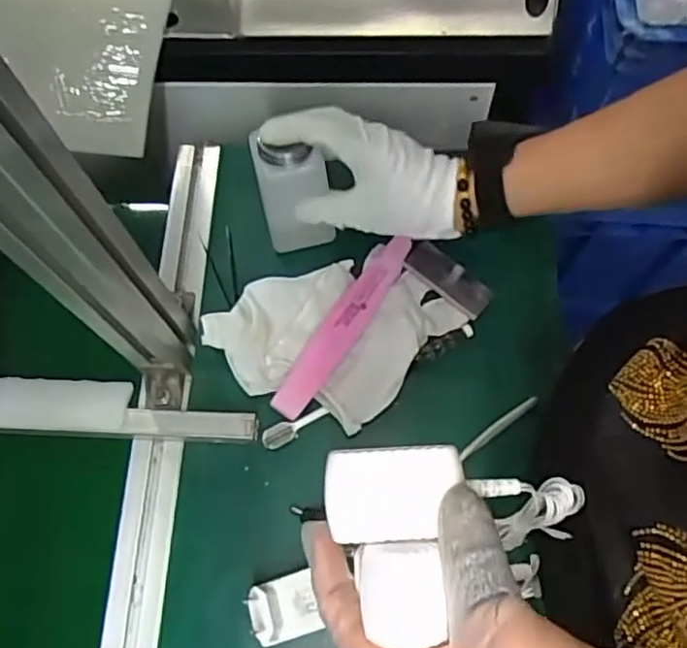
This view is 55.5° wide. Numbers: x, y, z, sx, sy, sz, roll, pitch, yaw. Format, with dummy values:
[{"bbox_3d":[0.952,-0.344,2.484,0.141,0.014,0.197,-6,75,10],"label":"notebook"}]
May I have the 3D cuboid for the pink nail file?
[{"bbox_3d":[0.000,0.001,0.508,0.027,0.009,0.162,36,74,-2],"label":"pink nail file"}]

